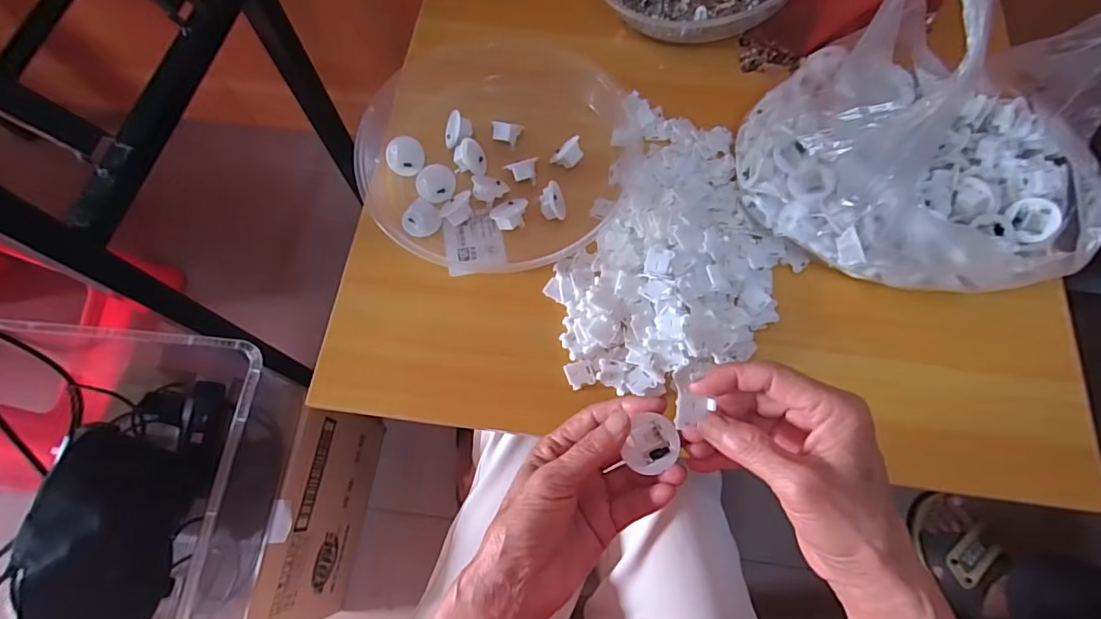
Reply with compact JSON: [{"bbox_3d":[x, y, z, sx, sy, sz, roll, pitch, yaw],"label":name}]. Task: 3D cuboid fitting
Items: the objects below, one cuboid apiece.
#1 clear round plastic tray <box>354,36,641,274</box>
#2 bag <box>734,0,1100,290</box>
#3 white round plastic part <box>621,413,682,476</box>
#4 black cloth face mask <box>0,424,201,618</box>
[{"bbox_3d":[-0.044,-0.146,0.467,0.232,0.037,0.225,0,71,0],"label":"clear round plastic tray"},{"bbox_3d":[0.268,-0.130,0.362,0.225,0.179,0.177,17,72,5],"label":"bag"},{"bbox_3d":[0.056,0.075,0.298,0.028,0.009,0.029,3,71,1],"label":"white round plastic part"},{"bbox_3d":[-0.367,0.205,0.411,0.085,0.089,0.208,20,72,6],"label":"black cloth face mask"}]

